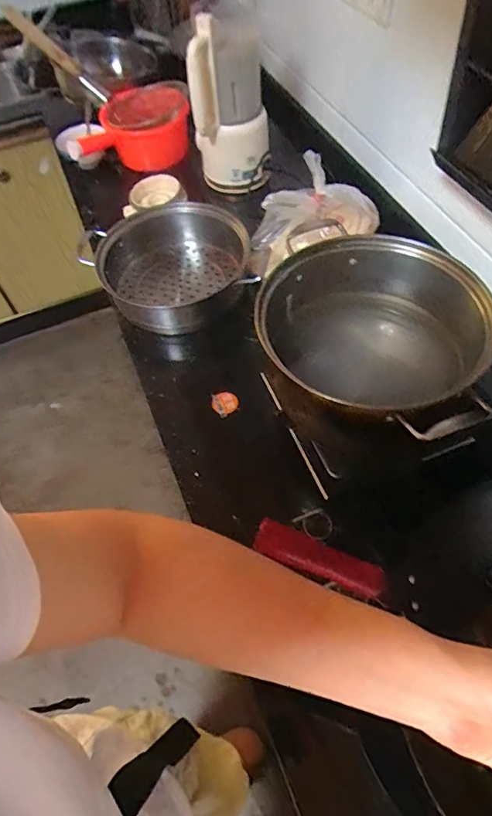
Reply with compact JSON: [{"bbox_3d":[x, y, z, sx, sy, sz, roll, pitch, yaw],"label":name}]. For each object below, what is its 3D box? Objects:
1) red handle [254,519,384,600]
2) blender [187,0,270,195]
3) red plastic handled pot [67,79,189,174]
[{"bbox_3d":[0.071,0.147,0.475,0.129,0.015,0.030,23,61,-2],"label":"red handle"},{"bbox_3d":[-0.032,-0.598,0.976,0.142,0.296,0.126,-5,57,2],"label":"blender"},{"bbox_3d":[-0.279,-0.628,1.139,0.255,0.165,0.195,-35,61,-16],"label":"red plastic handled pot"}]

